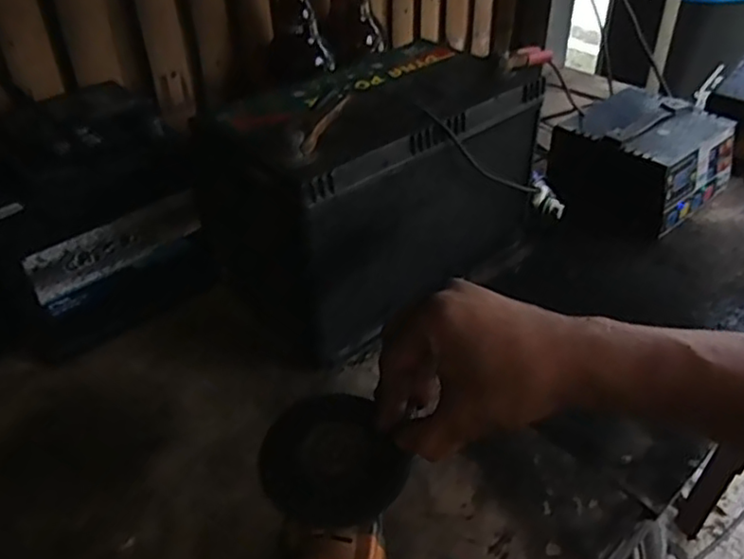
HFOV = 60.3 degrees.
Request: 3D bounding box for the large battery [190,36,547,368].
[{"bbox_3d":[0.011,-0.091,0.647,0.304,0.219,0.179,-26,44,-27],"label":"large battery"}]

